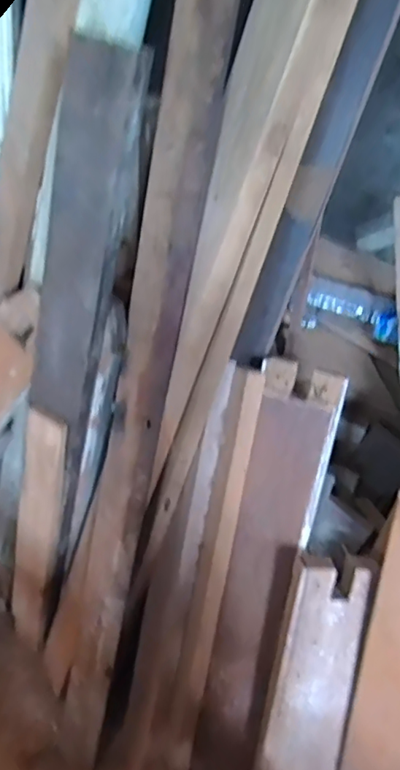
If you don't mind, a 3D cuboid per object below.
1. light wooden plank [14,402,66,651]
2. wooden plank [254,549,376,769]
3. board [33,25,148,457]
[{"bbox_3d":[-0.334,0.314,1.137,0.094,0.619,0.034,20,31,11],"label":"light wooden plank"},{"bbox_3d":[0.184,0.580,0.975,0.137,0.603,0.051,8,11,2],"label":"wooden plank"},{"bbox_3d":[-0.191,-0.191,0.862,0.132,0.600,0.039,27,32,16],"label":"board"}]

